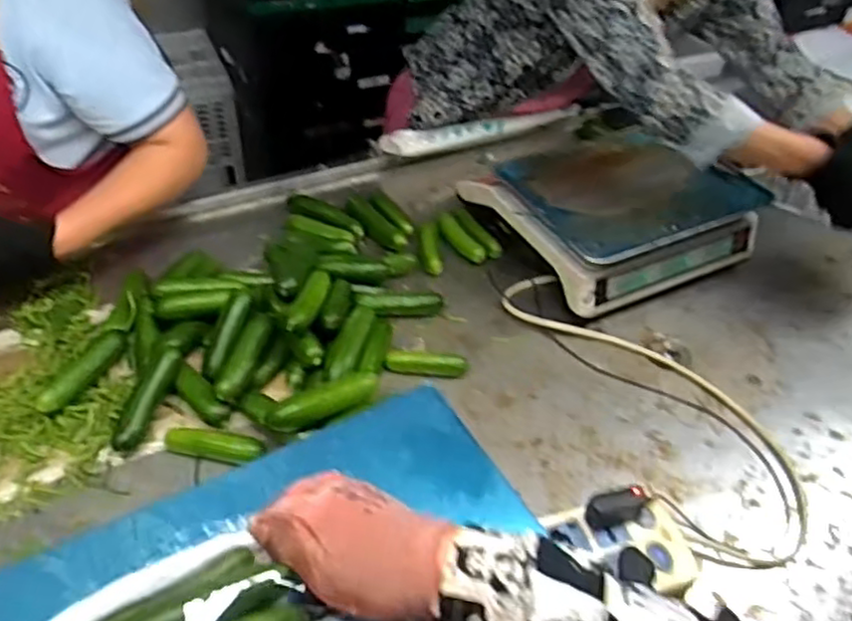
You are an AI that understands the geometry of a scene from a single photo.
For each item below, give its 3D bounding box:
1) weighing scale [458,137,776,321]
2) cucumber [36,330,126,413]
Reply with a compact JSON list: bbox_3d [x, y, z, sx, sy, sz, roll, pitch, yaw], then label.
[{"bbox_3d":[0.276,-0.145,1.023,0.347,0.112,0.291,-17,48,-24],"label":"weighing scale"},{"bbox_3d":[-0.376,0.069,0.760,0.028,0.024,0.122,15,43,8],"label":"cucumber"}]

